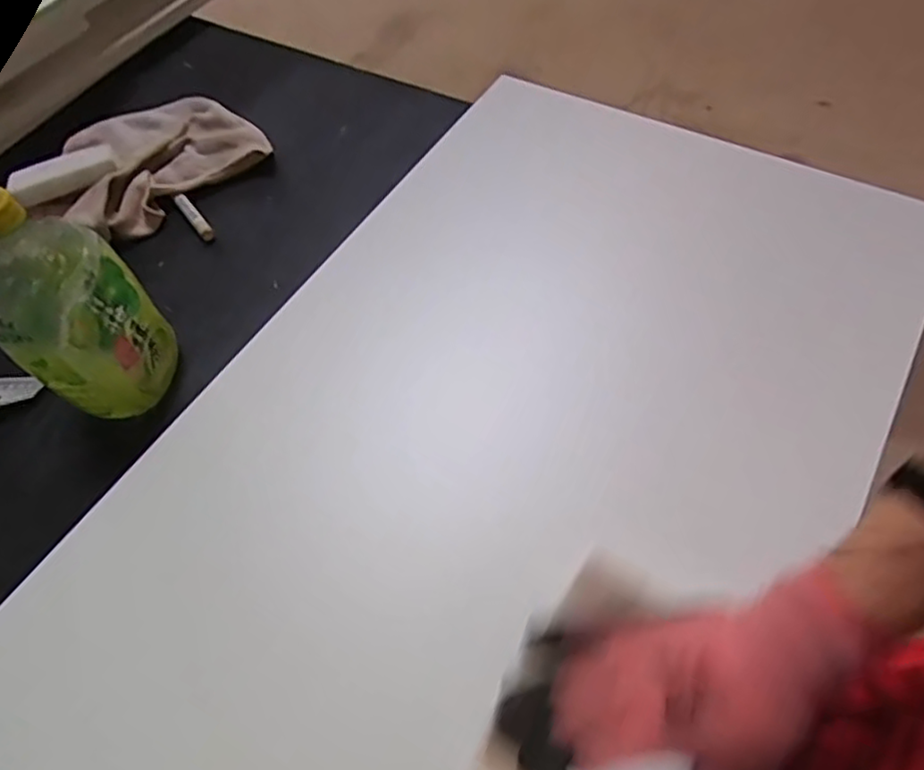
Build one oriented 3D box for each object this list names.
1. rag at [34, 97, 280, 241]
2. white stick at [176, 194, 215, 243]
[{"bbox_3d":[-0.325,-0.238,0.660,0.215,0.032,0.171,-36,62,-17],"label":"rag"},{"bbox_3d":[-0.262,-0.164,0.626,0.013,0.009,0.068,-35,61,-17],"label":"white stick"}]

